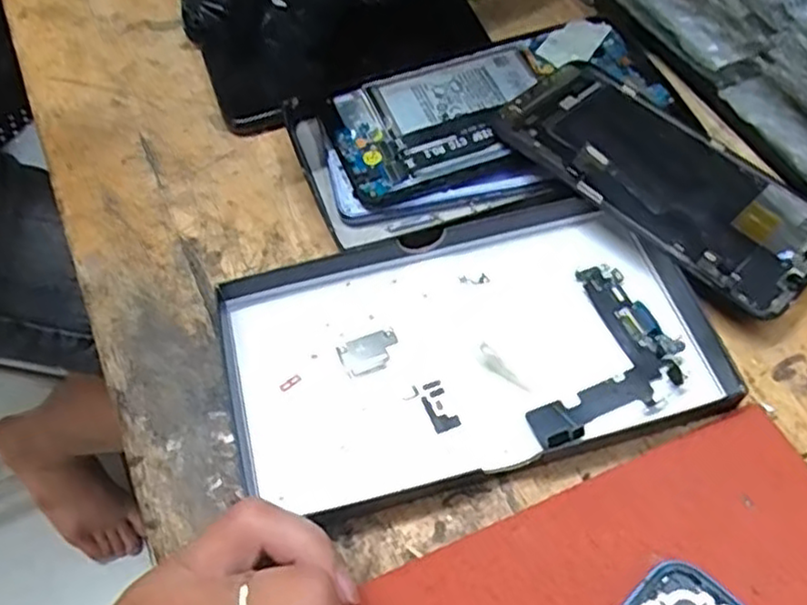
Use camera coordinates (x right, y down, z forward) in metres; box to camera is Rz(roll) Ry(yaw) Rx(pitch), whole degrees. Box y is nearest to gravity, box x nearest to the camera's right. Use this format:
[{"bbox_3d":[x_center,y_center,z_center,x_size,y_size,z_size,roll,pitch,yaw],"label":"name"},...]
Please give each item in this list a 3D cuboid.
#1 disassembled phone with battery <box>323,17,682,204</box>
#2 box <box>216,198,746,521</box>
[{"bbox_3d":[0.041,-0.091,0.330,0.149,0.015,0.067,-22,58,-10],"label":"disassembled phone with battery"},{"bbox_3d":[0.024,0.017,0.276,0.176,0.021,0.099,-14,57,-5],"label":"box"}]

